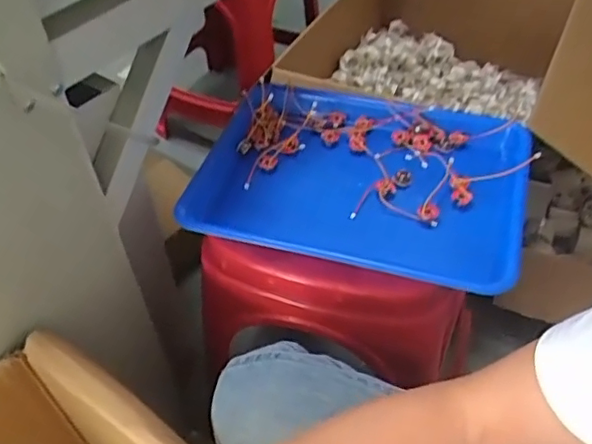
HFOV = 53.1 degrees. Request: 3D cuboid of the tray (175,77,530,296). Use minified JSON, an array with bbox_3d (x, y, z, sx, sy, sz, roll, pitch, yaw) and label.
[{"bbox_3d":[0.067,-0.047,0.629,0.335,0.033,0.253,13,48,15],"label":"tray"}]

